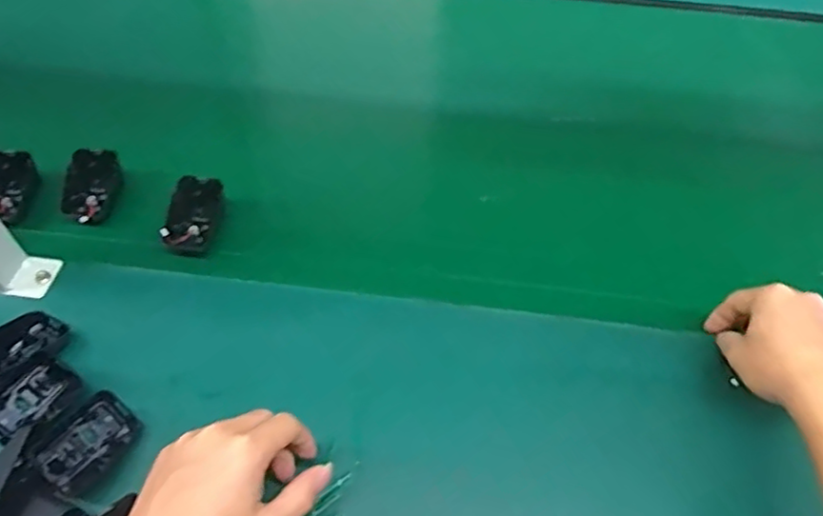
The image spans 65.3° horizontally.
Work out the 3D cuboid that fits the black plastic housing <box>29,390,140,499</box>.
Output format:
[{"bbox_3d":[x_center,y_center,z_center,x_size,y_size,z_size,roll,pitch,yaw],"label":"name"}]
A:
[{"bbox_3d":[-0.234,0.134,0.466,0.046,0.024,0.069,27,59,16],"label":"black plastic housing"}]

